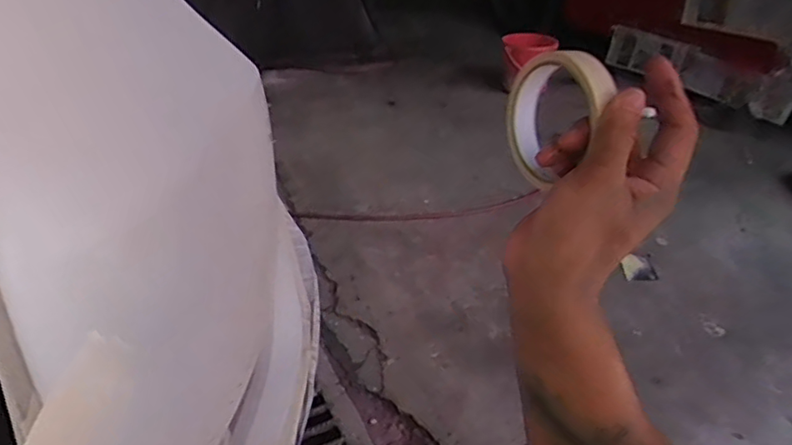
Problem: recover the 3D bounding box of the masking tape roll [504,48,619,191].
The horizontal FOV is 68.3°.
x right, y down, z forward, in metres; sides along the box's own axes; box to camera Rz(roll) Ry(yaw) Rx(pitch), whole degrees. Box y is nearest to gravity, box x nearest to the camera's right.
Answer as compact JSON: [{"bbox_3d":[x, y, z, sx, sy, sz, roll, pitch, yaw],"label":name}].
[{"bbox_3d":[0.106,-0.075,0.403,0.022,0.093,0.086,-16,39,-24],"label":"masking tape roll"}]

